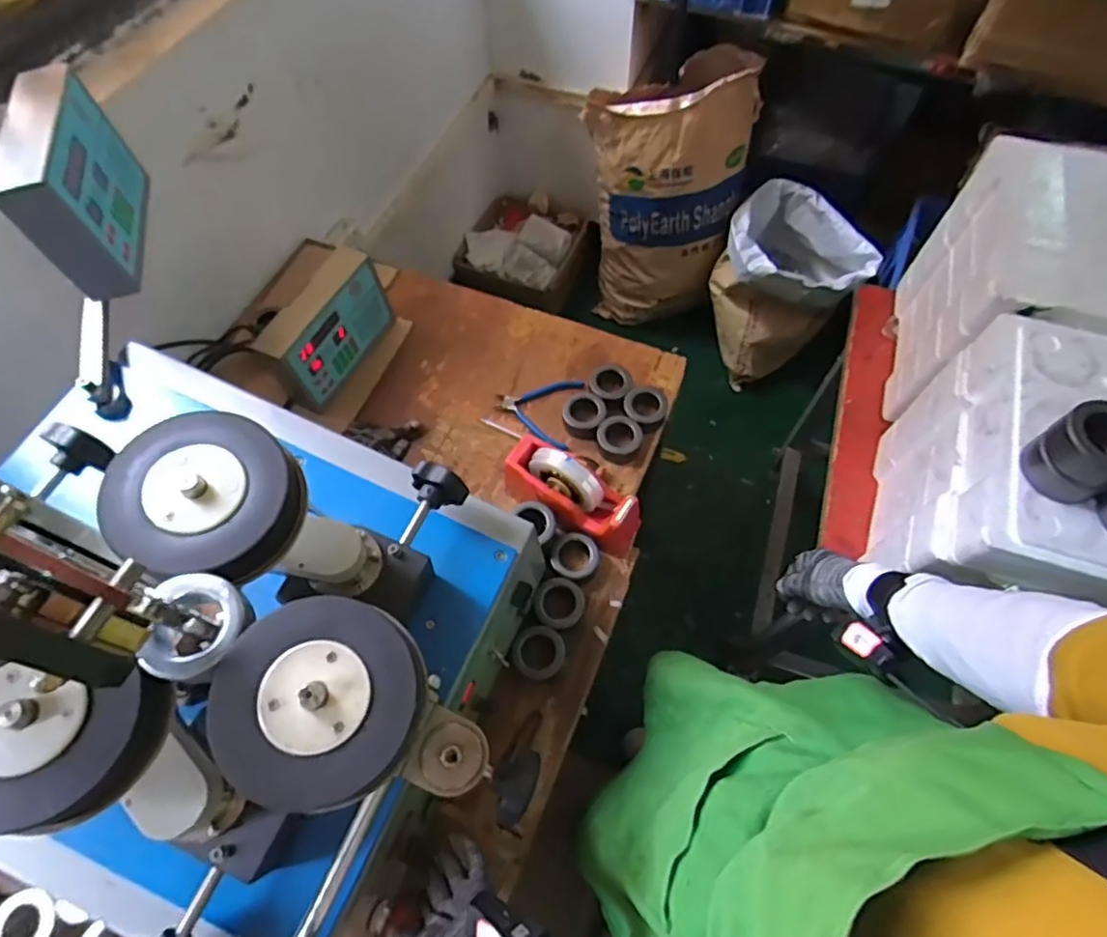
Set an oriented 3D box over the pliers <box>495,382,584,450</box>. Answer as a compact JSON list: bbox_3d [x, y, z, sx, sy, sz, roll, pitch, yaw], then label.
[{"bbox_3d":[-0.030,-0.097,0.990,0.132,0.025,0.121,13,63,8],"label":"pliers"}]

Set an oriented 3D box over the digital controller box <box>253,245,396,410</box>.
[{"bbox_3d":[-0.364,-0.224,0.993,0.076,0.151,0.228,26,66,14],"label":"digital controller box"}]

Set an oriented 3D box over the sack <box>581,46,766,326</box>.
[{"bbox_3d":[0.292,-0.719,1.652,0.394,0.655,0.275,9,63,5],"label":"sack"}]

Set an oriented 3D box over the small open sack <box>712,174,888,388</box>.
[{"bbox_3d":[0.622,-0.507,1.694,0.306,0.388,0.339,-24,65,-11],"label":"small open sack"}]

